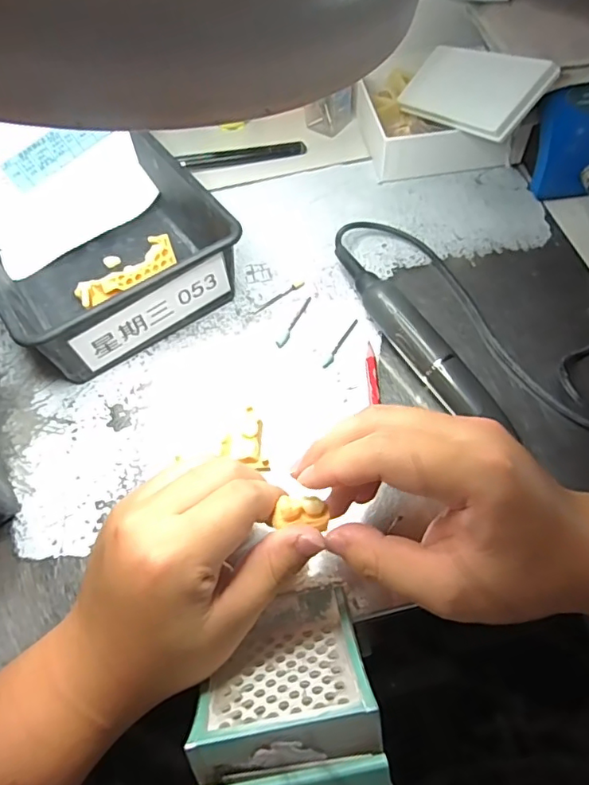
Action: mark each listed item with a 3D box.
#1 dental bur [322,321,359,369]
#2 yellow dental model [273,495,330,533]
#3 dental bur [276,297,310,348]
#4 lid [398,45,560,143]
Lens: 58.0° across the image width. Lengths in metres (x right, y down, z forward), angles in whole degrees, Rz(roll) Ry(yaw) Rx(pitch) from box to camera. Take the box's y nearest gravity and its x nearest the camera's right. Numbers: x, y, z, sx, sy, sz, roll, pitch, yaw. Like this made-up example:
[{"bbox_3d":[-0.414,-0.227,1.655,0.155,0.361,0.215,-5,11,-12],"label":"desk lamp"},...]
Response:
[{"bbox_3d":[0.033,-0.036,0.375,0.006,0.004,0.046,28,66,18],"label":"dental bur"},{"bbox_3d":[0.003,0.055,0.246,0.025,0.011,0.014,-4,61,2],"label":"yellow dental model"},{"bbox_3d":[0.001,-0.053,0.388,0.006,0.005,0.049,24,65,17],"label":"dental bur"},{"bbox_3d":[0.139,-0.244,0.427,0.060,0.009,0.142,-53,39,19],"label":"lid"}]

